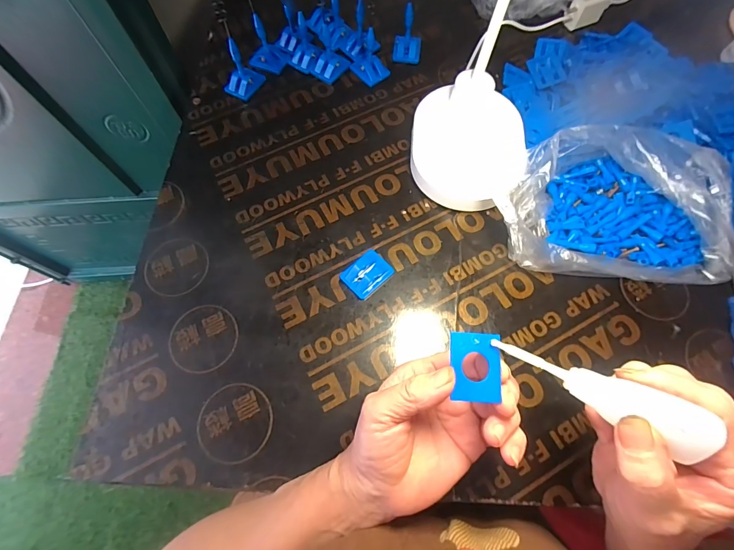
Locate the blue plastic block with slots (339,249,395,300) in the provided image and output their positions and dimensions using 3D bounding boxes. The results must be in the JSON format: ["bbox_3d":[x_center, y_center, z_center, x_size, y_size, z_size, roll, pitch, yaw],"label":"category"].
[{"bbox_3d":[0.001,-0.001,0.350,0.046,0.006,0.036,-41,73,-14],"label":"blue plastic block with slots"}]

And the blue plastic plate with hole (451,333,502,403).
[{"bbox_3d":[0.067,0.056,0.218,0.031,0.004,0.039,5,76,-7],"label":"blue plastic plate with hole"}]

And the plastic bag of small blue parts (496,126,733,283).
[{"bbox_3d":[0.230,-0.070,0.343,0.204,0.063,0.135,5,68,3],"label":"plastic bag of small blue parts"}]

